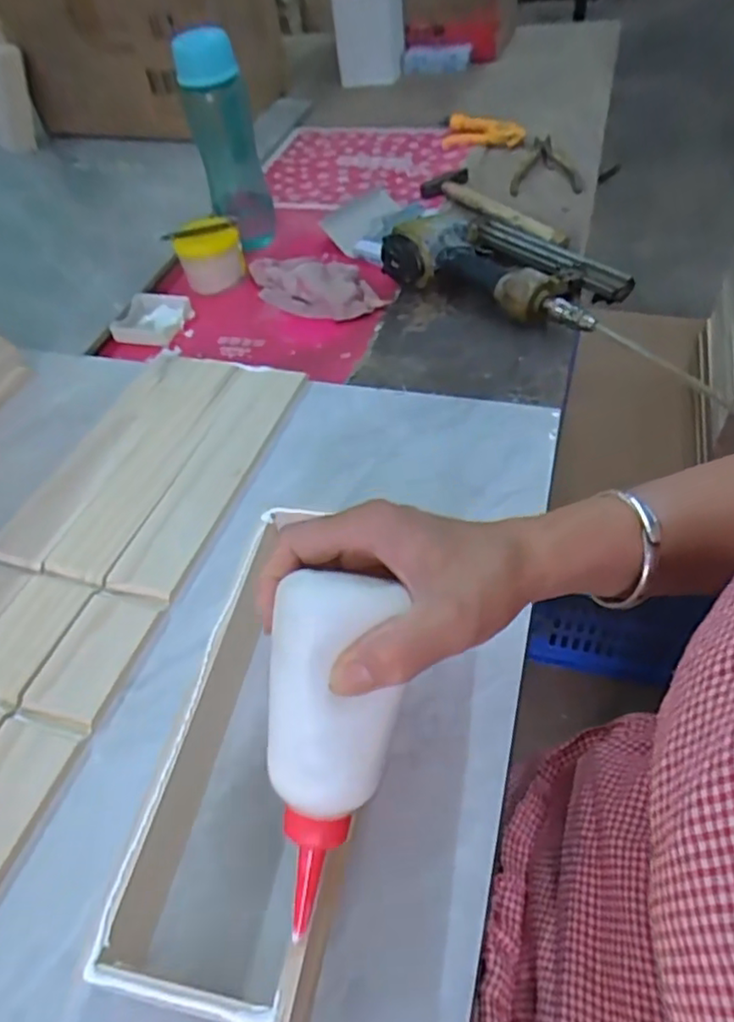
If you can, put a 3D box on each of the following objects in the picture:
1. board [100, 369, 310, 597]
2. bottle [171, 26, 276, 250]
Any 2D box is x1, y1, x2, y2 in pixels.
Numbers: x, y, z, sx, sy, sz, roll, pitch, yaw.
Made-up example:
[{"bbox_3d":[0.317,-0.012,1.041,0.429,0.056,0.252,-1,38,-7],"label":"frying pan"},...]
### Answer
[{"bbox_3d":[-0.131,-0.041,0.553,0.069,0.006,0.265,10,52,13],"label":"board"},{"bbox_3d":[-0.170,-0.444,0.776,0.076,0.239,0.067,-12,49,-4],"label":"bottle"}]

